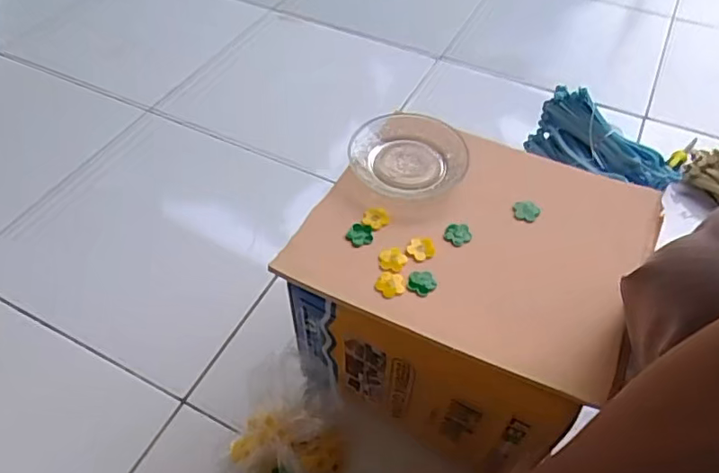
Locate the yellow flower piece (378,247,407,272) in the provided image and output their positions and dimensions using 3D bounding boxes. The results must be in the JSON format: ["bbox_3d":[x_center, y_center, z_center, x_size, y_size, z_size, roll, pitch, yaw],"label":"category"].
[{"bbox_3d":[0.029,0.020,0.462,0.023,0.004,0.022,-7,52,-6],"label":"yellow flower piece"}]

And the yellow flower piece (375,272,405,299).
[{"bbox_3d":[0.026,0.040,0.448,0.023,0.004,0.024,0,52,0],"label":"yellow flower piece"}]

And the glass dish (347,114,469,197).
[{"bbox_3d":[0.046,-0.083,0.532,0.108,0.020,0.106,0,52,0],"label":"glass dish"}]

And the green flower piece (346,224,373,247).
[{"bbox_3d":[0.000,-0.001,0.474,0.022,0.004,0.023,0,52,0],"label":"green flower piece"}]

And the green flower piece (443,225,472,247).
[{"bbox_3d":[0.087,-0.002,0.477,0.024,0.005,0.019,-3,52,-2],"label":"green flower piece"}]

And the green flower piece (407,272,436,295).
[{"bbox_3d":[0.052,0.038,0.450,0.023,0.004,0.022,0,52,0],"label":"green flower piece"}]

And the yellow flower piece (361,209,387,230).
[{"bbox_3d":[0.014,-0.017,0.490,0.023,0.004,0.022,-8,52,-6],"label":"yellow flower piece"}]

